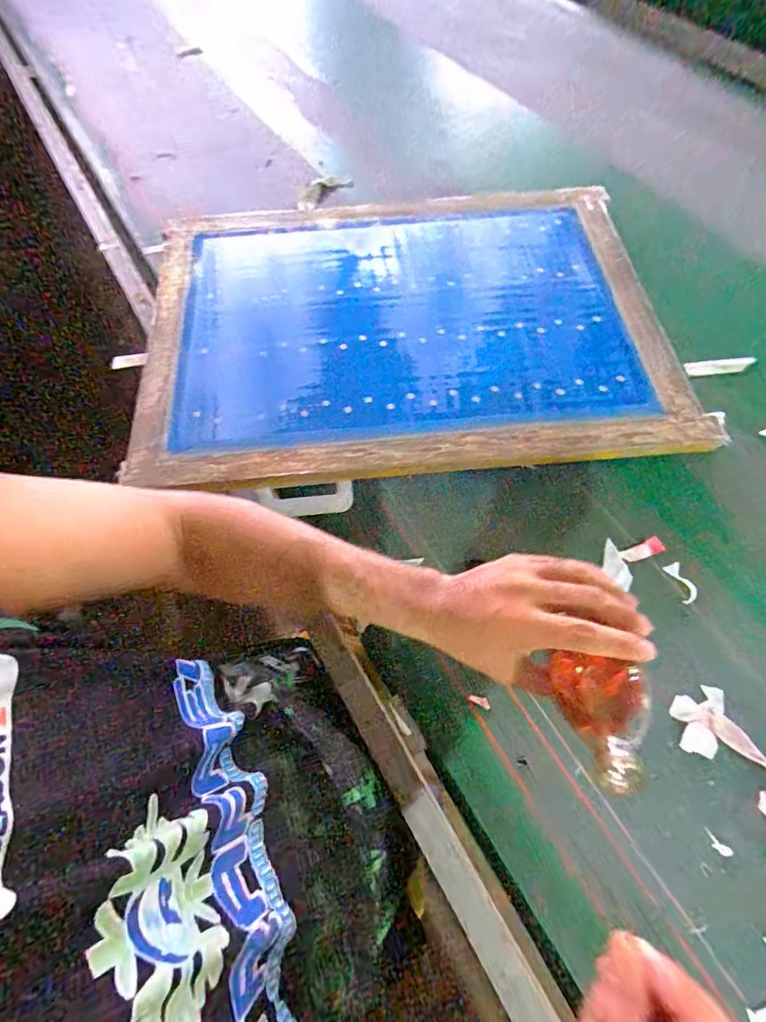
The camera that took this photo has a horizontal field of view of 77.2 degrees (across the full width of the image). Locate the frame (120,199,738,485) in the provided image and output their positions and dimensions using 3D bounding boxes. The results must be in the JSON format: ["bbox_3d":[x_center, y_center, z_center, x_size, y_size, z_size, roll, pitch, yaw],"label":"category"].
[{"bbox_3d":[0.024,-0.278,0.718,0.739,0.045,0.527,-5,65,-2],"label":"frame"}]

